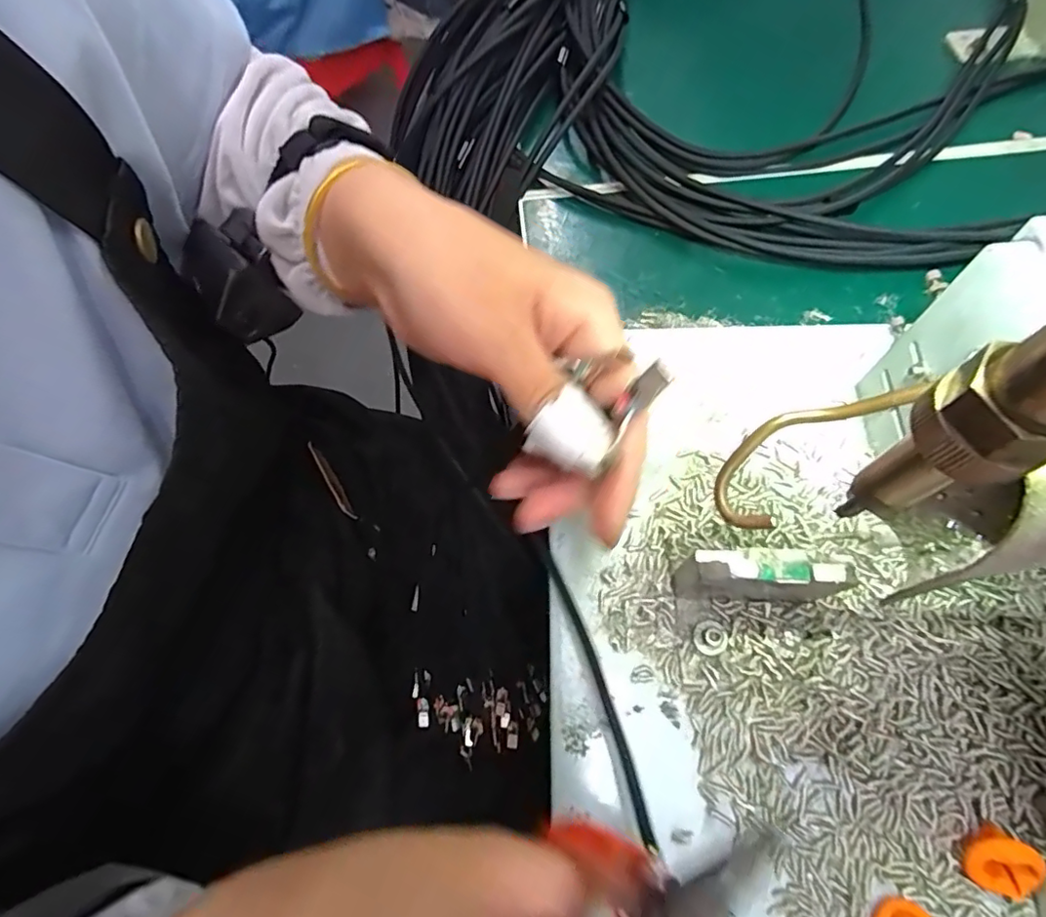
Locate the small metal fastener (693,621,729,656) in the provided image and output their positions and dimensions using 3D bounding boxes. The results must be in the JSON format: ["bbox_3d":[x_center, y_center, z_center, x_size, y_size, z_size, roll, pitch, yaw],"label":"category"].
[{"bbox_3d":[0.069,0.066,0.205,0.012,0.004,0.012,-1,67,3],"label":"small metal fastener"}]

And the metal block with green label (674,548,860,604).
[{"bbox_3d":[0.081,0.041,0.193,0.050,0.044,0.011,5,67,6],"label":"metal block with green label"}]

